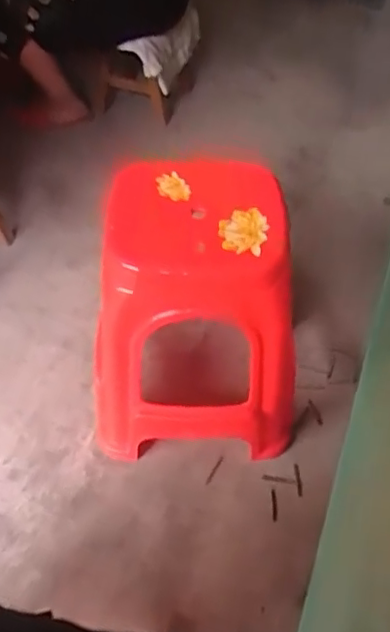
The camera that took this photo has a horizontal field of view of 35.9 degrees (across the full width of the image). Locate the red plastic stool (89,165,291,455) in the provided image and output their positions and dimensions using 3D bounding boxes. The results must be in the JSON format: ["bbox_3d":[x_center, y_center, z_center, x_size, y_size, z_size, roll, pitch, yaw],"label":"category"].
[{"bbox_3d":[-0.001,0.010,1.154,0.382,0.483,0.349,0,47,-2],"label":"red plastic stool"}]

